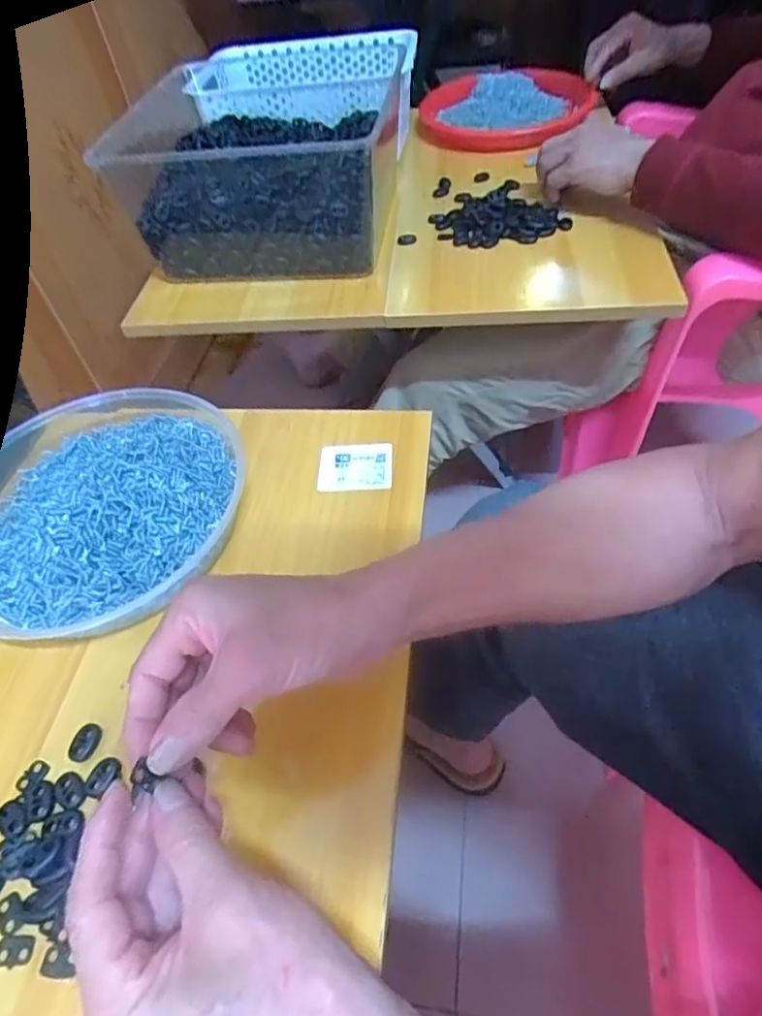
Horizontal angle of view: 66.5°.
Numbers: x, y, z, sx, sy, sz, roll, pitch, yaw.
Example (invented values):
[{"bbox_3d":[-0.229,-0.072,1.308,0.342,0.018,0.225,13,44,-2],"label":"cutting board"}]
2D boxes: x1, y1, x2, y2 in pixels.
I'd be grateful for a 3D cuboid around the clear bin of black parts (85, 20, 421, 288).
[{"bbox_3d":[-0.126,-0.467,0.748,0.308,0.138,0.468,2,52,8],"label":"clear bin of black parts"}]

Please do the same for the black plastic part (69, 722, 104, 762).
[{"bbox_3d":[-0.178,0.140,0.349,0.012,0.007,0.022,10,53,13],"label":"black plastic part"}]

